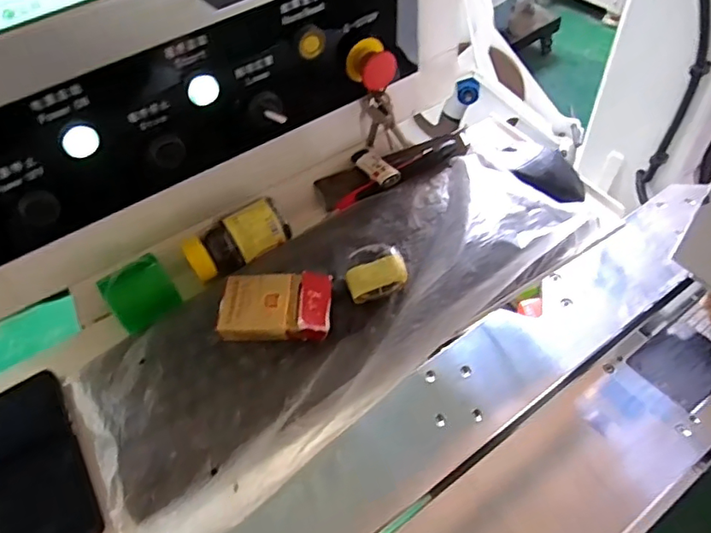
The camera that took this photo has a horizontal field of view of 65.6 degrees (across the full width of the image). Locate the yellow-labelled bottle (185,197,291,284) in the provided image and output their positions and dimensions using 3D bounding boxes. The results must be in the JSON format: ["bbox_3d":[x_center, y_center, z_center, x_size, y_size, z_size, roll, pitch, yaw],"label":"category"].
[{"bbox_3d":[-0.116,-0.028,0.541,0.104,0.043,0.046,-30,55,-18],"label":"yellow-labelled bottle"}]

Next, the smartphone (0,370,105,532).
[{"bbox_3d":[-0.266,0.166,0.452,0.077,0.013,0.159,-27,54,-17],"label":"smartphone"}]

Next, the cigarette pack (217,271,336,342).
[{"bbox_3d":[-0.070,0.035,0.484,0.095,0.019,0.060,-3,51,3],"label":"cigarette pack"}]

